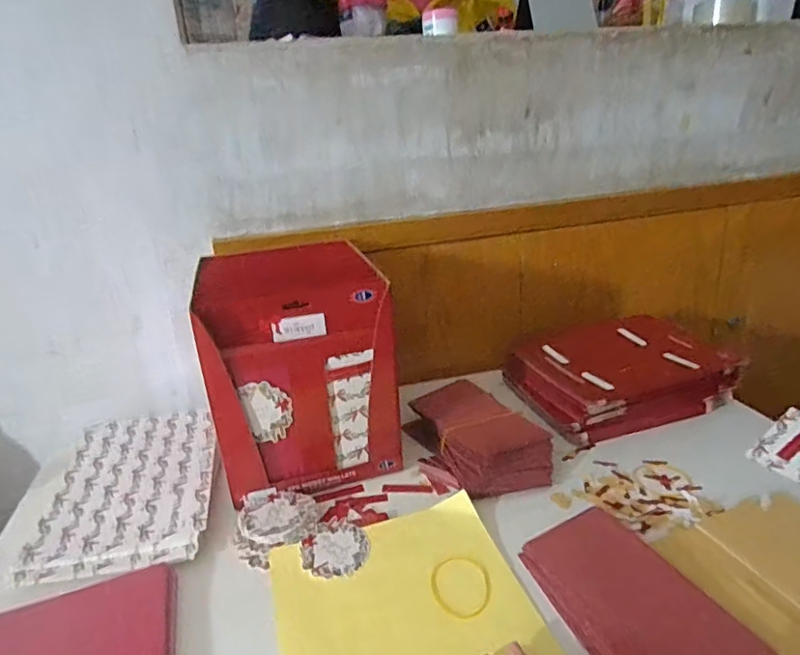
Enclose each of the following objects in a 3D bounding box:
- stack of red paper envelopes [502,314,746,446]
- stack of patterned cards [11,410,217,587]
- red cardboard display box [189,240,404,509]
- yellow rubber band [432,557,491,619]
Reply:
[{"bbox_3d":[0.313,0.066,0.790,0.263,0.076,0.212,-11,21,-16],"label":"stack of red paper envelopes"},{"bbox_3d":[-0.315,0.181,0.648,0.174,0.021,0.274,-9,21,-11],"label":"stack of patterned cards"},{"bbox_3d":[-0.118,0.043,0.643,0.202,0.262,0.142,-10,21,-13],"label":"red cardboard display box"},{"bbox_3d":[0.056,0.236,0.494,0.054,0.005,0.065,-3,20,5],"label":"yellow rubber band"}]

